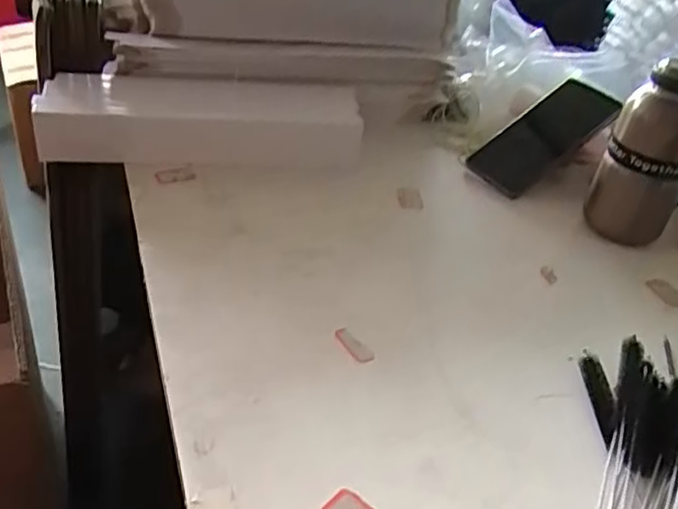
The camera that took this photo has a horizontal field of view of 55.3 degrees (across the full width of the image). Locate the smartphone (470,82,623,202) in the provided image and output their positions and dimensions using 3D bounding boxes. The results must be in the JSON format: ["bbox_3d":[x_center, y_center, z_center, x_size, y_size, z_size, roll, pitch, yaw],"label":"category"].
[{"bbox_3d":[0.215,-0.125,0.693,0.152,0.014,0.073,-39,61,1],"label":"smartphone"}]

